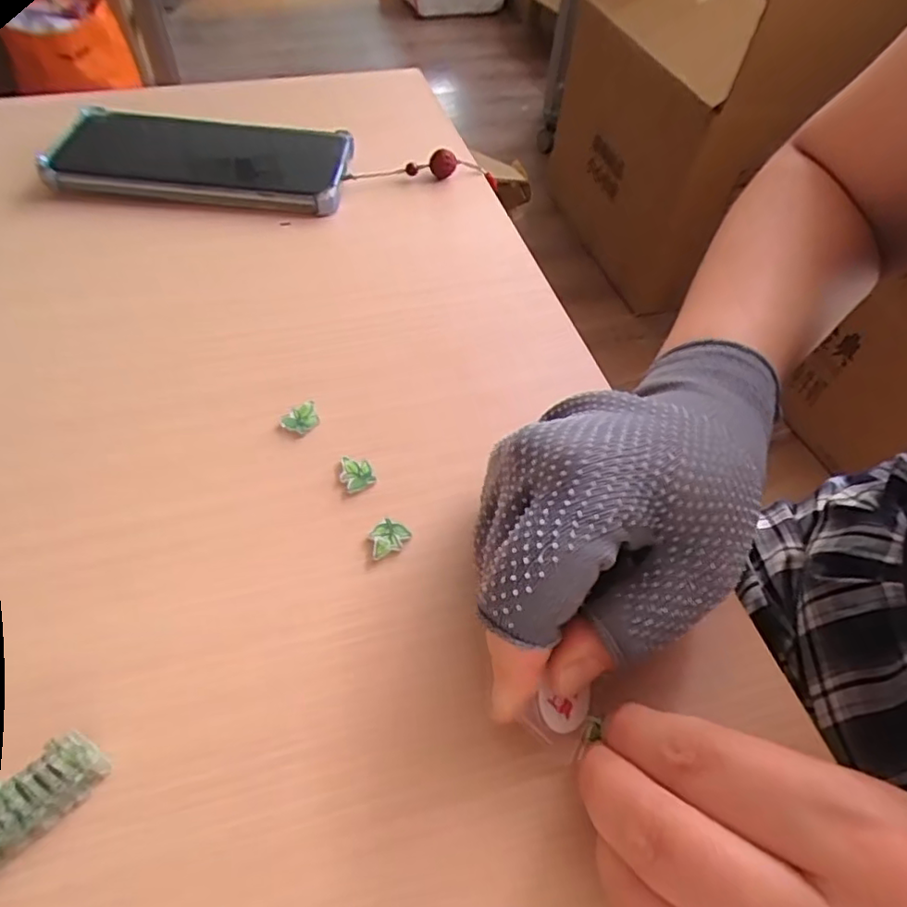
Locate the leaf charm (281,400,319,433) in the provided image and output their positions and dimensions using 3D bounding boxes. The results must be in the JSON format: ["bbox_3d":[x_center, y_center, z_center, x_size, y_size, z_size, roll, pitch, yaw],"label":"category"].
[{"bbox_3d":[-0.066,-0.015,0.264,0.015,0.006,0.013,-12,54,-13],"label":"leaf charm"}]

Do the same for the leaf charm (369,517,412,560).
[{"bbox_3d":[-0.025,0.032,0.232,0.016,0.004,0.012,-22,57,-20],"label":"leaf charm"}]

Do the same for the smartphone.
[{"bbox_3d":[-0.158,-0.184,0.382,0.182,0.016,0.088,5,52,0],"label":"smartphone"}]

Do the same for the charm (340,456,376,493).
[{"bbox_3d":[-0.039,0.007,0.249,0.013,0.005,0.016,-18,56,-17],"label":"charm"}]

